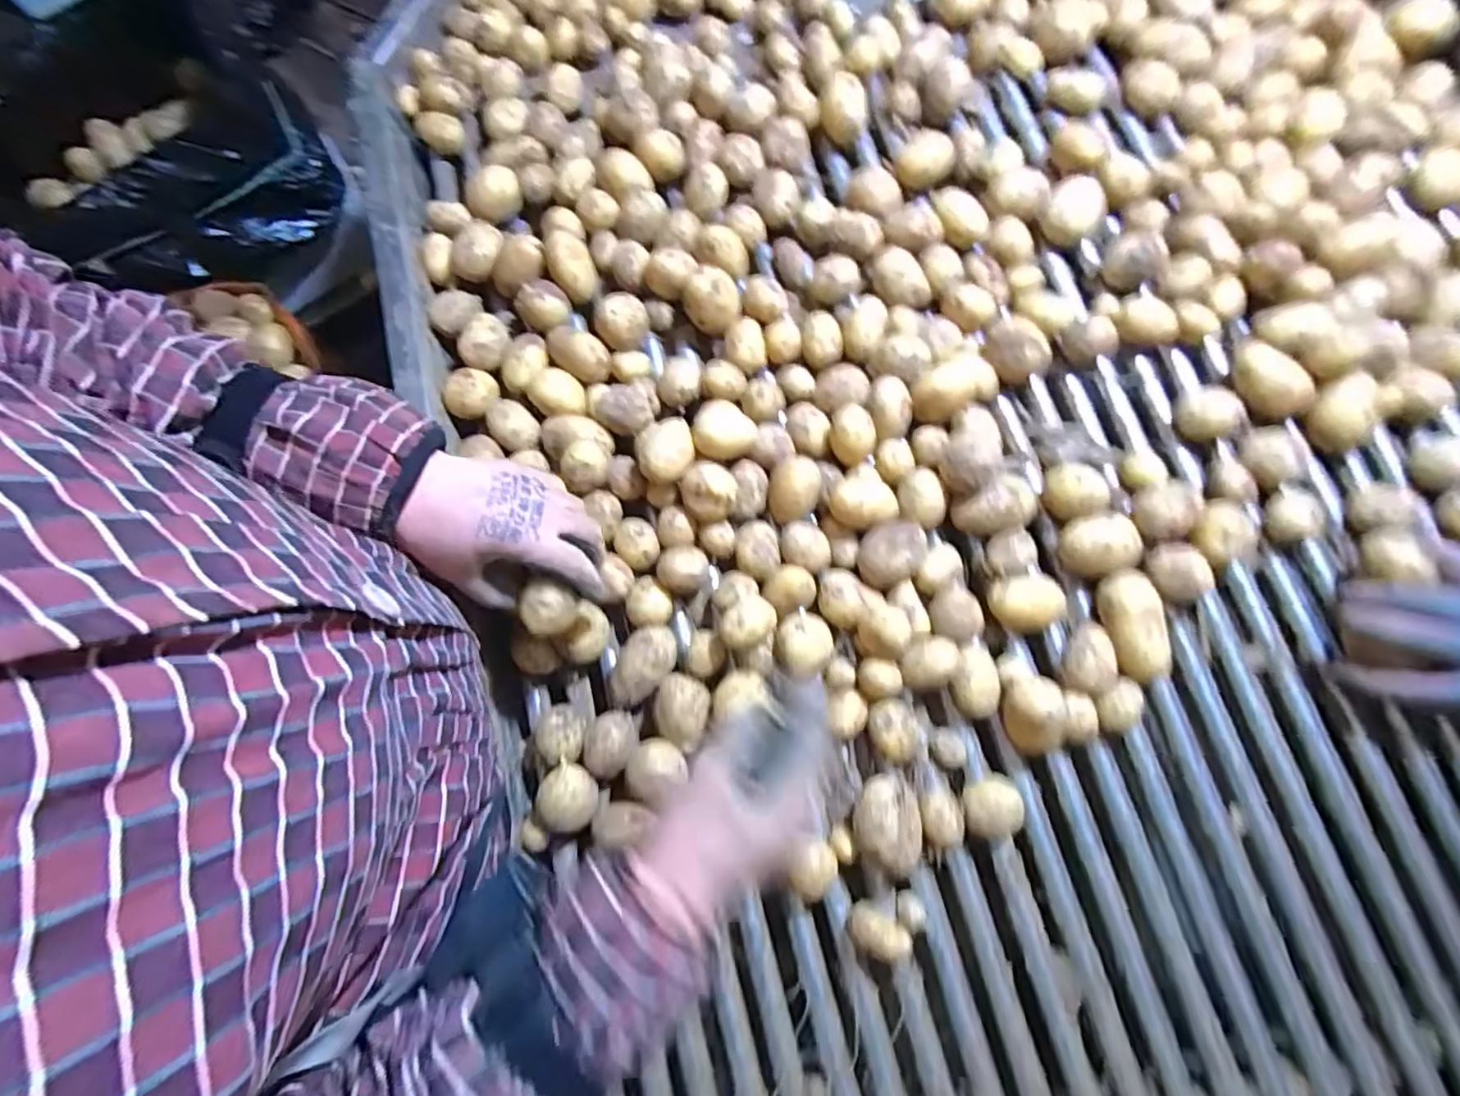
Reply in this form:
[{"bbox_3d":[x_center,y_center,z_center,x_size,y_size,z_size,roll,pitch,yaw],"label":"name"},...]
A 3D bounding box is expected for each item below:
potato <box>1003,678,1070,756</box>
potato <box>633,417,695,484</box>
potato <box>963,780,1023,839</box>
[{"bbox_3d":[0.217,0.119,0.446,0.037,0.041,0.053,-4,80,1],"label":"potato"},{"bbox_3d":[-0.050,-0.075,0.487,0.045,0.044,0.049,0,80,2],"label":"potato"},{"bbox_3d":[0.183,0.183,0.443,0.041,0.025,0.034,-19,78,-3],"label":"potato"}]

